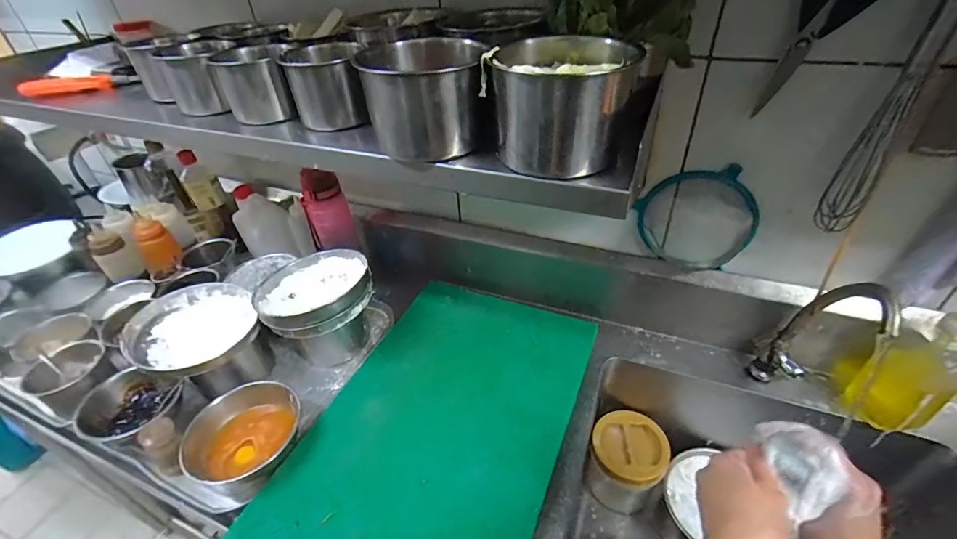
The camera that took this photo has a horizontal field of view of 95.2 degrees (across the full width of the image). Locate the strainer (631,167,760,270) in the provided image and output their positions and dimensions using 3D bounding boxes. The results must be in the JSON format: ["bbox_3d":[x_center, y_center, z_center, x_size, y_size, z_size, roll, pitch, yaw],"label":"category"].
[{"bbox_3d":[0.351,-0.084,0.711,0.169,0.155,0.046,17,43,24],"label":"strainer"}]

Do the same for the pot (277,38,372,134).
[{"bbox_3d":[-0.211,-0.261,0.612,0.100,0.089,0.108,-19,41,-18],"label":"pot"}]

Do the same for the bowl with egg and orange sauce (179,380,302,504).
[{"bbox_3d":[-0.355,0.258,0.679,0.146,0.090,0.163,15,42,22],"label":"bowl with egg and orange sauce"}]

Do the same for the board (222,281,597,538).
[{"bbox_3d":[-0.051,0.230,0.708,0.366,0.026,0.583,15,42,20],"label":"board"}]

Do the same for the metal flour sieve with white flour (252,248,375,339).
[{"bbox_3d":[-0.298,0.043,0.802,0.194,0.050,0.185,-16,40,-15],"label":"metal flour sieve with white flour"}]

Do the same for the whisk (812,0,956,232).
[{"bbox_3d":[0.489,-0.195,0.512,0.045,0.324,0.047,30,50,35],"label":"whisk"}]

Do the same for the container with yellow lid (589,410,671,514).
[{"bbox_3d":[0.292,0.384,0.868,0.133,0.155,0.136,-2,39,2],"label":"container with yellow lid"}]

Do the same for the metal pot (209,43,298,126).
[{"bbox_3d":[-0.319,-0.271,0.638,0.099,0.084,0.083,-22,42,-21],"label":"metal pot"}]

